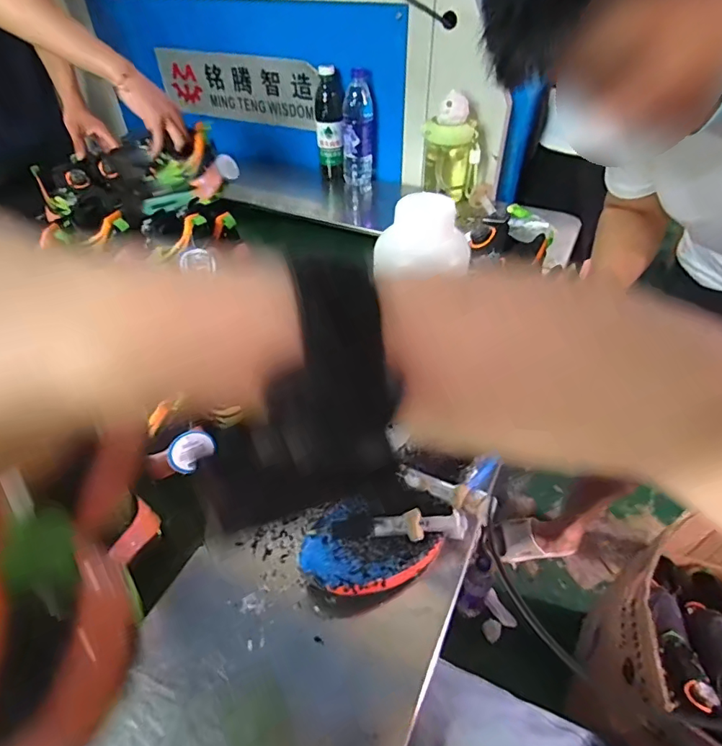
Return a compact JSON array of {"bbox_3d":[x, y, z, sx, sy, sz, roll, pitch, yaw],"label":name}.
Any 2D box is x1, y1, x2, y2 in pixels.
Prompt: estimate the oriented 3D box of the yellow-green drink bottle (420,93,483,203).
[{"bbox_3d":[0.187,-0.456,0.972,0.117,0.201,0.089,14,45,17],"label":"yellow-green drink bottle"}]

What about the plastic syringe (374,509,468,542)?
[{"bbox_3d":[0.054,0.141,0.431,0.082,0.027,0.021,-5,43,-4],"label":"plastic syringe"}]

